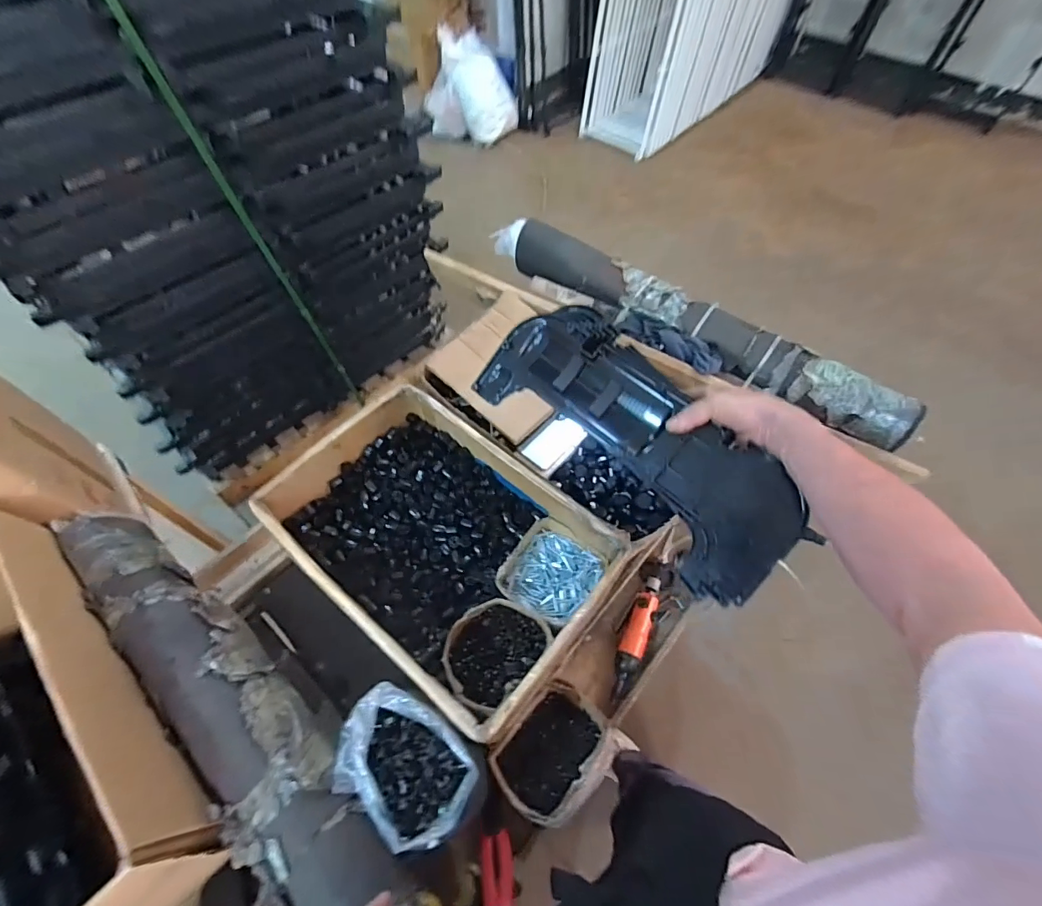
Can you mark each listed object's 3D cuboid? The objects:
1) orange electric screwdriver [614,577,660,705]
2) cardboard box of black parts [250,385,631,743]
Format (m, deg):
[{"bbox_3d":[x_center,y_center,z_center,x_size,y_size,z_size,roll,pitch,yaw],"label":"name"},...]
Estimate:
[{"bbox_3d":[0.206,0.321,0.828,0.042,0.036,0.215,21,60,11],"label":"orange electric screwdriver"},{"bbox_3d":[-0.131,0.149,0.796,0.506,0.157,0.349,36,65,19],"label":"cardboard box of black parts"}]

